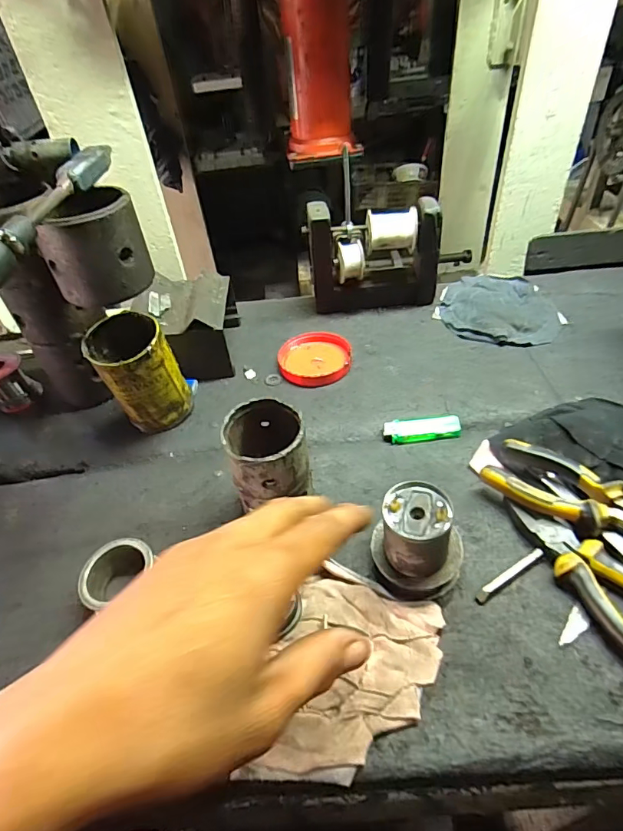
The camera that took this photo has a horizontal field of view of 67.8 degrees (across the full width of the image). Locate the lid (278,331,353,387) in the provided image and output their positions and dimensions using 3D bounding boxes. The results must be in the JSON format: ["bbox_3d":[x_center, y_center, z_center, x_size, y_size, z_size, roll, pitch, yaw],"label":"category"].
[{"bbox_3d":[0.005,-0.070,0.572,0.088,0.020,0.080,-4,45,4],"label":"lid"}]

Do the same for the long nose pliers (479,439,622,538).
[{"bbox_3d":[0.234,0.076,0.368,0.055,0.018,0.185,-36,52,-26],"label":"long nose pliers"}]

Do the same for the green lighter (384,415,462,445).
[{"bbox_3d":[0.116,0.014,0.485,0.079,0.013,0.022,-10,45,-2],"label":"green lighter"}]

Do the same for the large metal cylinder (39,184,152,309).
[{"bbox_3d":[-0.198,-0.153,0.427,0.087,0.079,0.071,-24,47,-16],"label":"large metal cylinder"}]

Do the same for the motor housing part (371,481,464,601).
[{"bbox_3d":[0.084,0.099,0.363,0.069,0.075,0.060,12,48,19],"label":"motor housing part"}]

